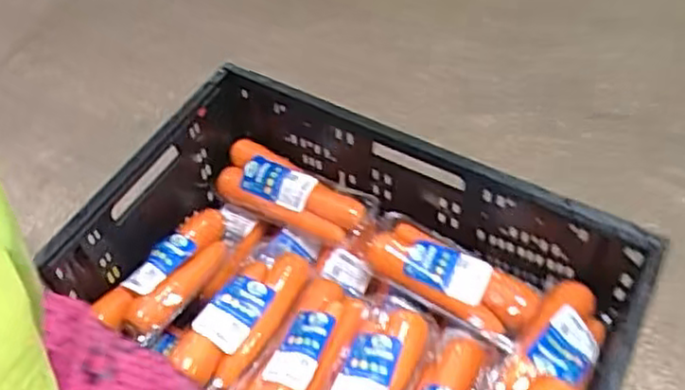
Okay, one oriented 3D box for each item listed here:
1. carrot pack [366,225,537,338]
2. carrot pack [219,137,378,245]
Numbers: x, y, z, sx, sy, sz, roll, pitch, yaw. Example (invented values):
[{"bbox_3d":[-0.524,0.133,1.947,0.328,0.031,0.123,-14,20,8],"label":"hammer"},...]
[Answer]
[{"bbox_3d":[0.137,0.095,0.888,0.223,0.045,0.092,24,56,20],"label":"carrot pack"},{"bbox_3d":[-0.066,-0.004,0.991,0.228,0.057,0.090,21,55,18],"label":"carrot pack"}]

